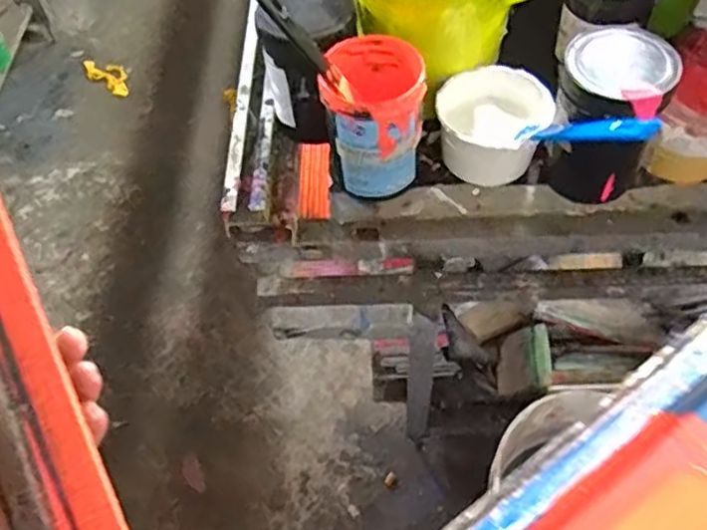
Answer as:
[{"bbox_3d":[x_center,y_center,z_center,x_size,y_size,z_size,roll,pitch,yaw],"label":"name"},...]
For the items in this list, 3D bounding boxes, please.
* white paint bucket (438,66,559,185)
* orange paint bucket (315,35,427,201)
[{"bbox_3d":[0.165,-0.162,0.781,0.136,0.074,0.115,2,57,2],"label":"white paint bucket"},{"bbox_3d":[0.021,-0.165,0.758,0.103,0.137,0.114,-2,57,0],"label":"orange paint bucket"}]

